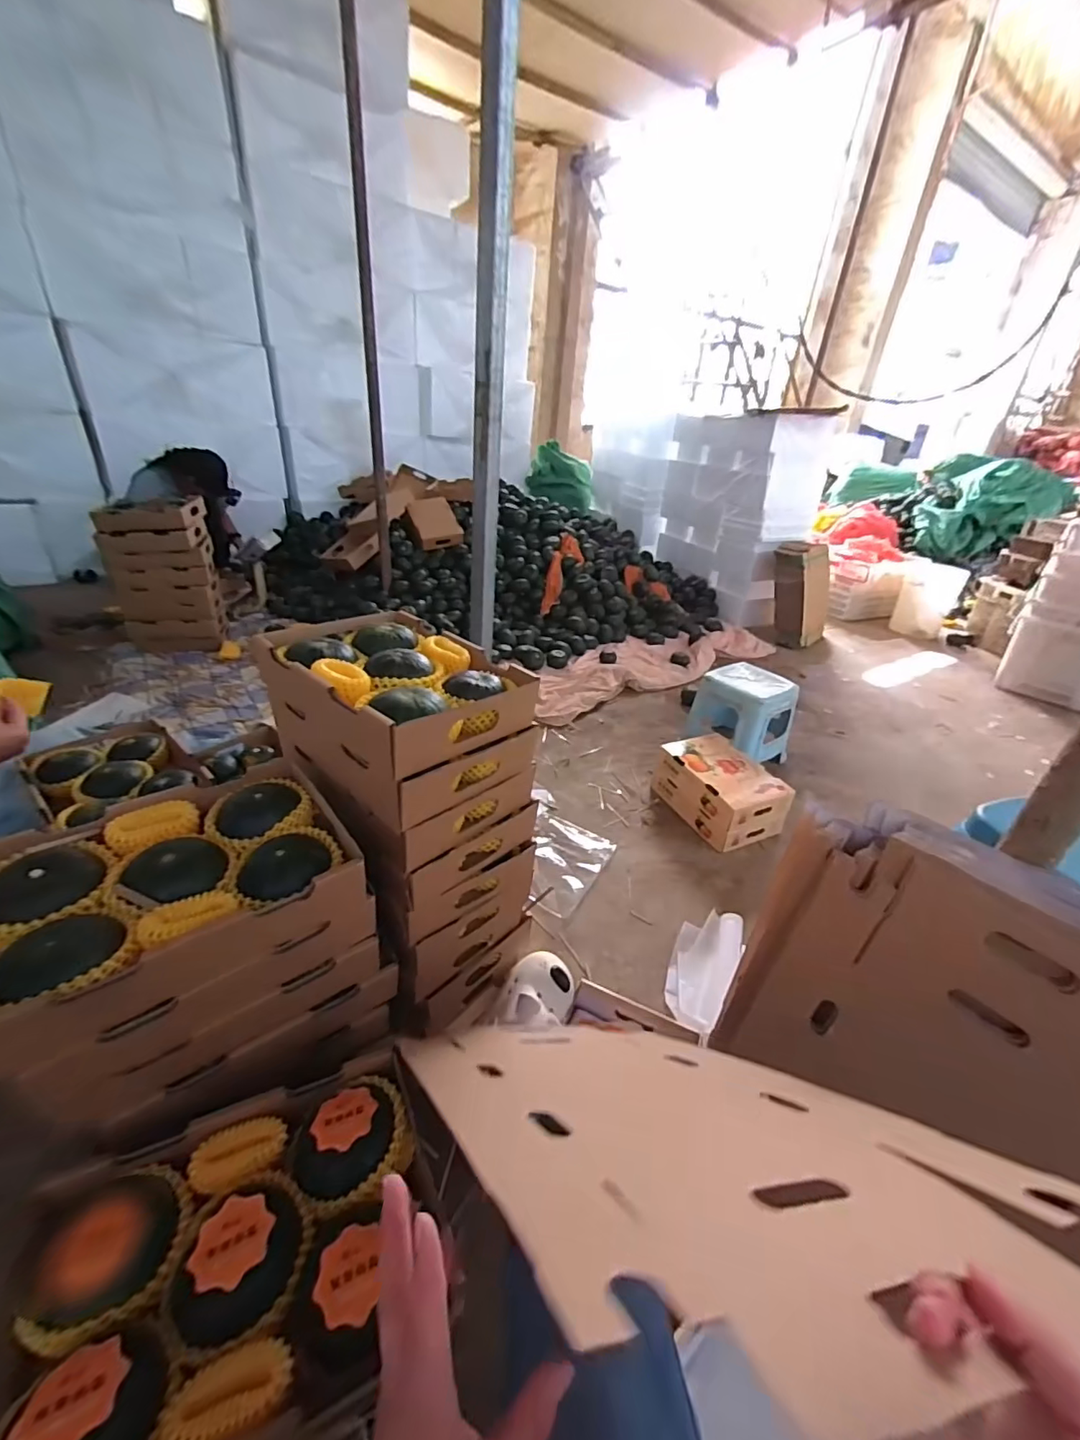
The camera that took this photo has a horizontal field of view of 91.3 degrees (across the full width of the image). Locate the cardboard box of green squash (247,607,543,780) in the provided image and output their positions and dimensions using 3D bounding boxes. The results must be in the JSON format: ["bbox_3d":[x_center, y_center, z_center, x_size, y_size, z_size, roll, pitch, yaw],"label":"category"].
[{"bbox_3d":[-0.181,-0.048,0.693,0.289,0.094,0.224,26,37,32],"label":"cardboard box of green squash"}]

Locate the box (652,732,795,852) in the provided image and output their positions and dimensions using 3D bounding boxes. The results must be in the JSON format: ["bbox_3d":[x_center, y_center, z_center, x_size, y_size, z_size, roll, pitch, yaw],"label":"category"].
[{"bbox_3d":[0.511,0.197,1.487,0.226,0.159,0.328,-10,33,-24],"label":"box"}]

